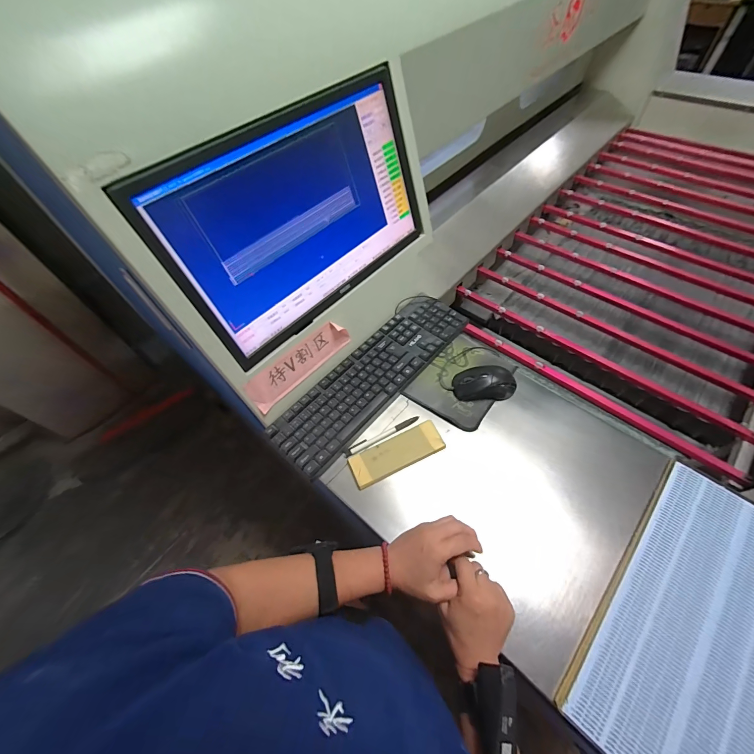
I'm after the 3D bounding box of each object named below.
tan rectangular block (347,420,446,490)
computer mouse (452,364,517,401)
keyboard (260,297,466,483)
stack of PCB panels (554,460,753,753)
[{"bbox_3d":[0.031,0.121,0.540,0.150,0.013,0.052,-23,58,-11],"label":"tan rectangular block"},{"bbox_3d":[0.186,0.005,0.598,0.103,0.033,0.072,-15,56,-6],"label":"computer mouse"},{"bbox_3d":[-0.002,-0.009,0.620,0.118,0.023,0.417,36,66,25],"label":"keyboard"},{"bbox_3d":[0.390,0.292,0.400,0.190,0.015,0.363,36,66,25],"label":"stack of PCB panels"}]

